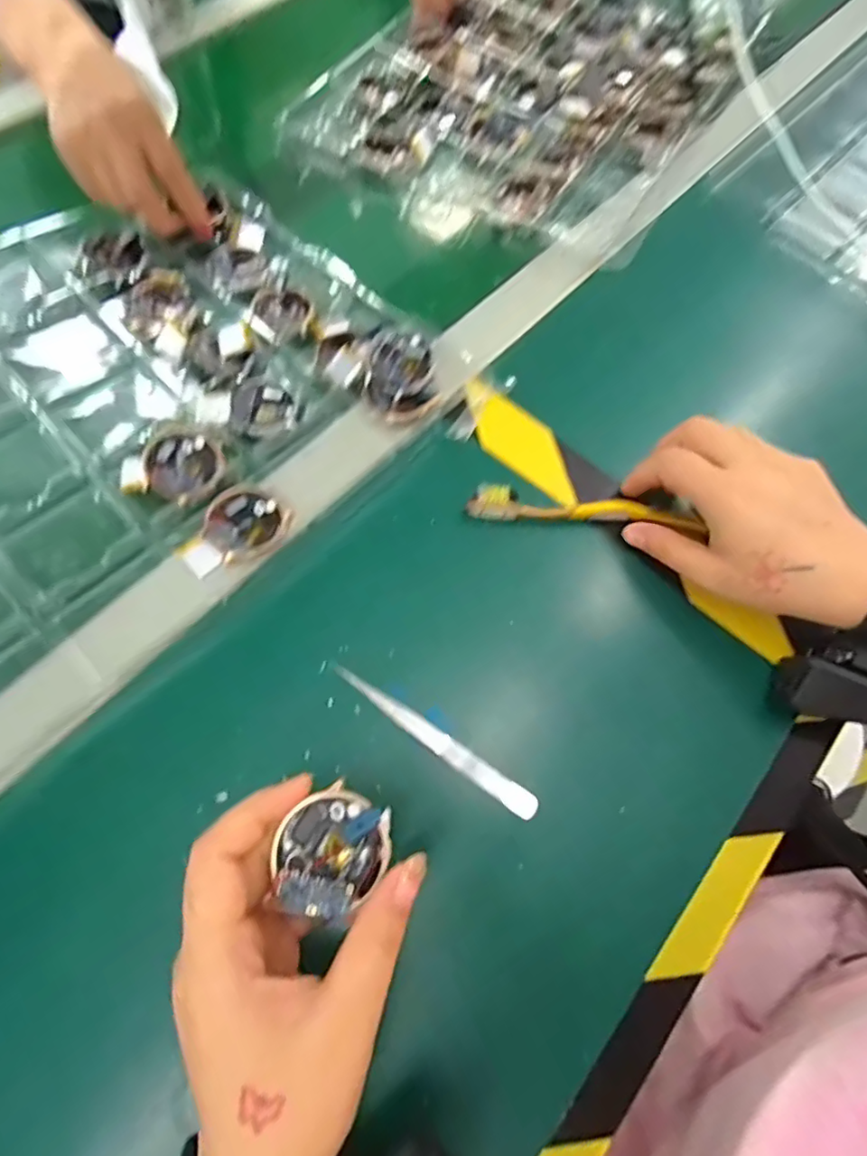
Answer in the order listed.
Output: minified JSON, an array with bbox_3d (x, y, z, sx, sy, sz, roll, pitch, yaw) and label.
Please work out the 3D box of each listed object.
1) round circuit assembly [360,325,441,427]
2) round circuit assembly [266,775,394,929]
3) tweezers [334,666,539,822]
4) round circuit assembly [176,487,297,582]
[{"bbox_3d":[-0.022,-0.131,0.372,0.045,0.017,0.063,-13,68,-8],"label":"round circuit assembly"},{"bbox_3d":[-0.039,0.106,0.224,0.040,0.013,0.045,22,67,6],"label":"round circuit assembly"},{"bbox_3d":[0.000,0.083,0.299,0.122,0.004,0.012,33,69,11],"label":"tweezers"},{"bbox_3d":[-0.113,-0.026,0.328,0.043,0.005,0.059,33,69,11],"label":"round circuit assembly"}]

